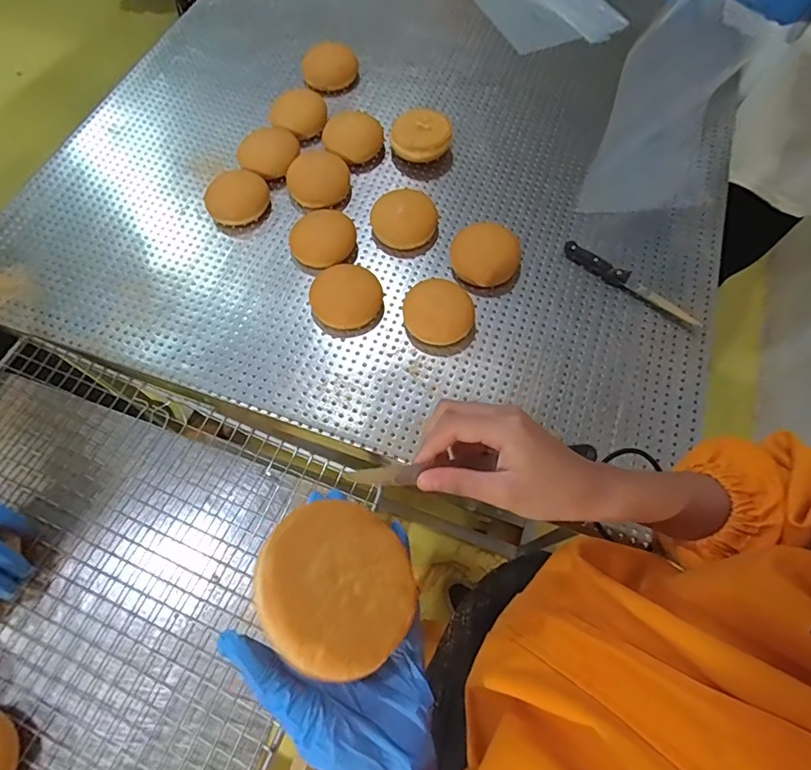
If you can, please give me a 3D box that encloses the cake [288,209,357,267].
[{"bbox_3d":[-0.126,-0.225,0.718,0.098,0.023,0.099,0,63,0],"label":"cake"}]

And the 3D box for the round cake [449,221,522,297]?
[{"bbox_3d":[0.116,-0.185,0.694,0.104,0.039,0.098,0,63,0],"label":"round cake"}]

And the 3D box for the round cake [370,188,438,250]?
[{"bbox_3d":[-0.002,-0.257,0.737,0.101,0.032,0.099,0,63,0],"label":"round cake"}]

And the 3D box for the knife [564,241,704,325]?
[{"bbox_3d":[0.317,-0.147,0.675,0.208,0.012,0.029,36,69,17],"label":"knife"}]

